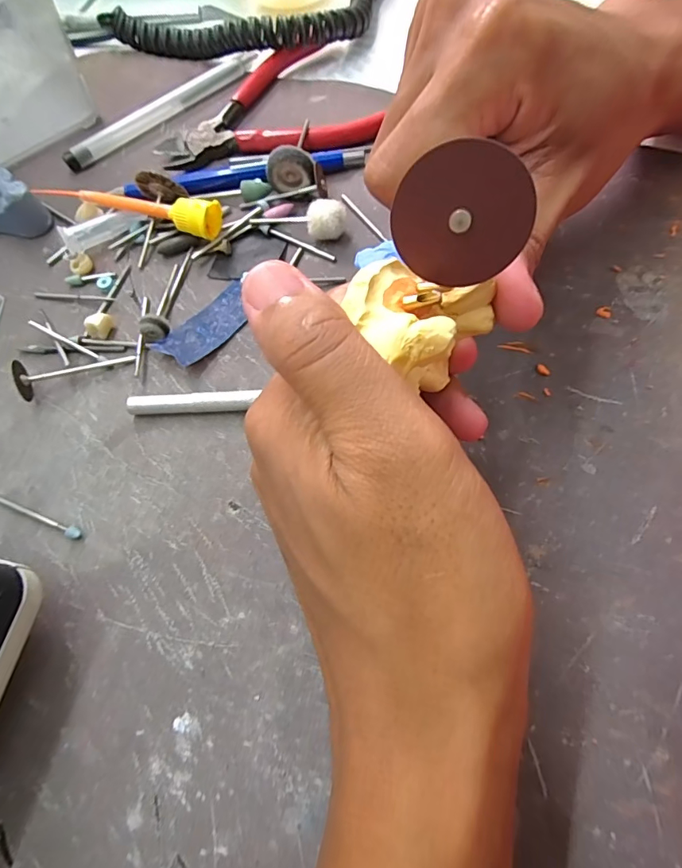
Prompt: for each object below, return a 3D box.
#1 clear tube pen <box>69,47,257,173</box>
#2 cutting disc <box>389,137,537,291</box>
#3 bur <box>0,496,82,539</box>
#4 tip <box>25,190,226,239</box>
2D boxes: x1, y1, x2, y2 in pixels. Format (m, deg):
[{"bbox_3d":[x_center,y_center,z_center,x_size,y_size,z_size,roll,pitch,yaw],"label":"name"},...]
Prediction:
[{"bbox_3d":[-0.099,-0.183,0.256,0.124,0.007,0.008,-39,72,-12],"label":"clear tube pen"},{"bbox_3d":[0.028,-0.050,0.108,0.030,0.030,0.004,13,43,4],"label":"cutting disc"},{"bbox_3d":[-0.119,0.031,0.175,0.046,0.004,0.004,18,70,9],"label":"bur"},{"bbox_3d":[-0.101,-0.106,0.219,0.090,0.019,0.014,10,69,6],"label":"tip"}]

